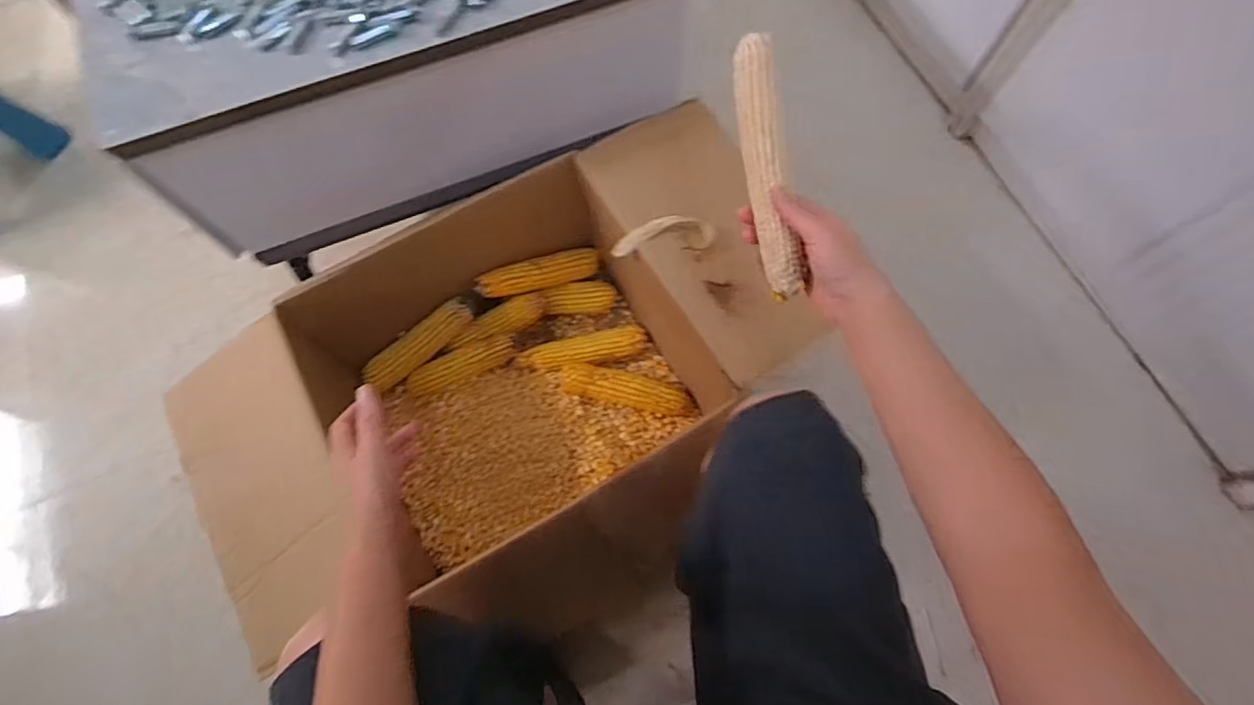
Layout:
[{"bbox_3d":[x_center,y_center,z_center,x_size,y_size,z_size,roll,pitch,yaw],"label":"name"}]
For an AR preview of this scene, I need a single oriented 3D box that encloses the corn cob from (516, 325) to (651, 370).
[{"bbox_3d":[-0.070,-0.006,0.967,0.212,0.046,0.061,-13,71,-4],"label":"corn cob"}]

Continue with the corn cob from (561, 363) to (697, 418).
[{"bbox_3d":[0.006,0.064,0.944,0.217,0.040,0.050,15,71,-10],"label":"corn cob"}]

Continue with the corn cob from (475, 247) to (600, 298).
[{"bbox_3d":[-0.135,-0.130,0.968,0.212,0.041,0.051,-18,71,-25],"label":"corn cob"}]

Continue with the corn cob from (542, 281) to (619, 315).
[{"bbox_3d":[-0.080,-0.091,0.992,0.132,0.043,0.048,-7,70,-22],"label":"corn cob"}]

